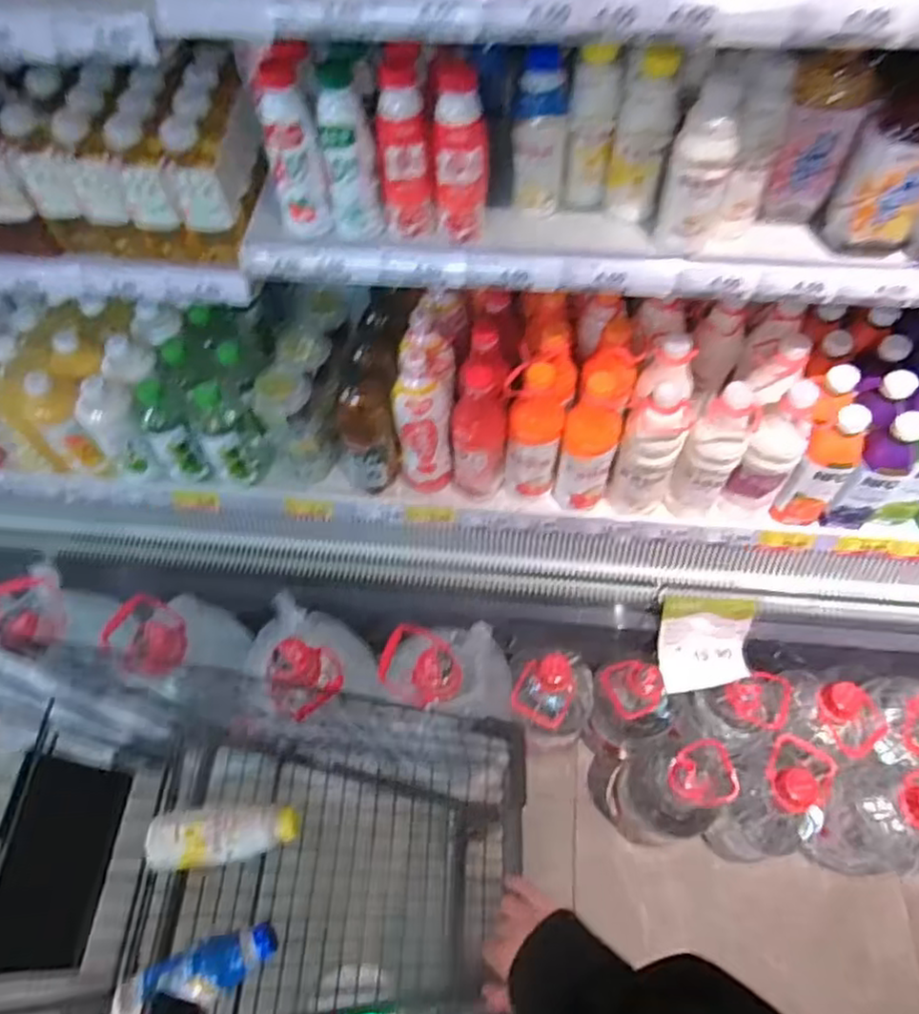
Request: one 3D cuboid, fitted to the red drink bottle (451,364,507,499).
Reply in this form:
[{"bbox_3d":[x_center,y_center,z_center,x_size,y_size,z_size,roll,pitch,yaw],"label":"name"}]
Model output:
[{"bbox_3d":[0.033,-0.120,1.125,0.088,0.263,0.078,3,60,4],"label":"red drink bottle"}]

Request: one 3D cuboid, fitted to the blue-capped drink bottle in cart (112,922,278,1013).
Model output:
[{"bbox_3d":[-0.328,0.588,0.850,0.191,0.067,0.066,-23,62,-11],"label":"blue-capped drink bottle in cart"}]

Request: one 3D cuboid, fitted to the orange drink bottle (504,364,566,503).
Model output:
[{"bbox_3d":[0.122,-0.123,1.120,0.091,0.251,0.101,7,61,6],"label":"orange drink bottle"}]

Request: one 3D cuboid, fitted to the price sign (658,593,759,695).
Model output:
[{"bbox_3d":[0.416,0.234,1.147,0.144,0.014,0.169,0,103,11],"label":"price sign"}]

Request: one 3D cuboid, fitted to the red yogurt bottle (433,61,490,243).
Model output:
[{"bbox_3d":[0.001,-0.418,0.812,0.063,0.179,0.067,-6,60,-1],"label":"red yogurt bottle"}]

